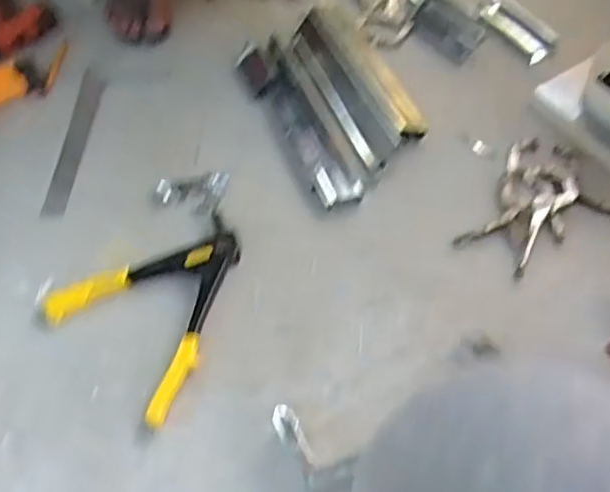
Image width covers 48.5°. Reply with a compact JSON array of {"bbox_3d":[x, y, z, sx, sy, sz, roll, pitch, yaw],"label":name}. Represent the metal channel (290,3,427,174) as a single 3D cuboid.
[{"bbox_3d":[0.068,-0.258,1.030,0.123,0.028,0.341,-20,57,-10],"label":"metal channel"}]

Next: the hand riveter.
[{"bbox_3d":[-0.165,0.063,0.842,0.245,0.031,0.228,-41,63,-21],"label":"hand riveter"}]

